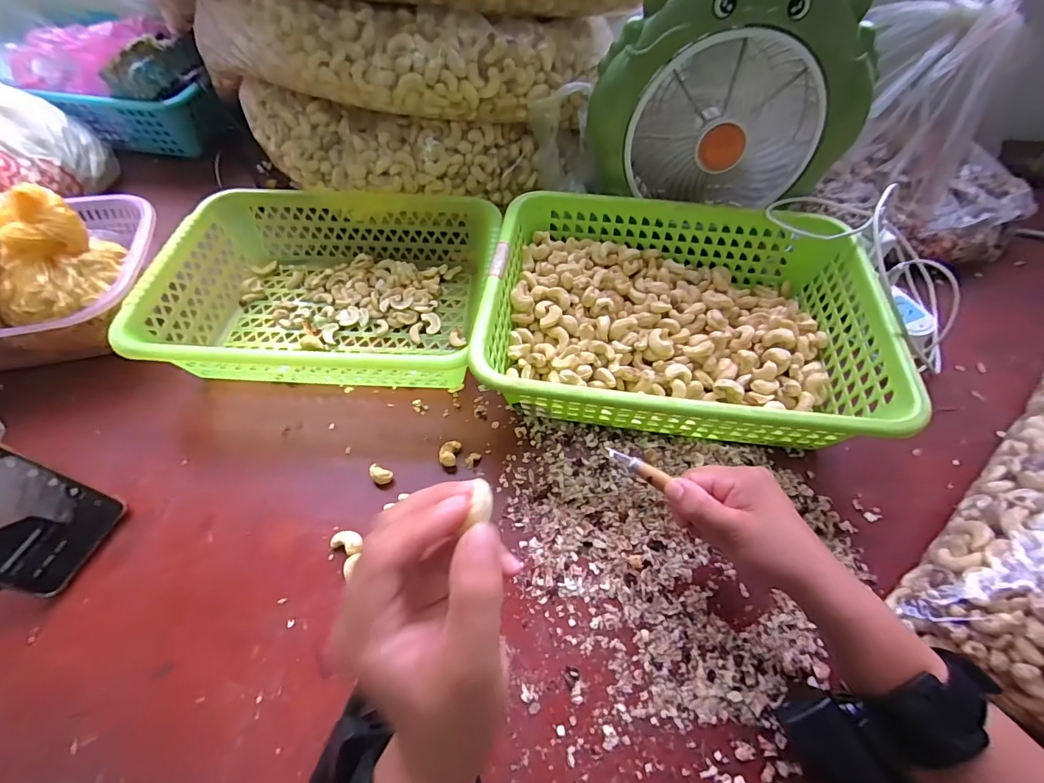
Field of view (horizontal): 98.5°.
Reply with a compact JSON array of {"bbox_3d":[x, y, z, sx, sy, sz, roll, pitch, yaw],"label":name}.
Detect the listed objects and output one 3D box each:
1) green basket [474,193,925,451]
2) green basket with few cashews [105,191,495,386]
[{"bbox_3d":[0.141,-0.069,0.435,0.337,0.094,0.259,6,56,4],"label":"green basket"},{"bbox_3d":[-0.187,-0.105,0.468,0.310,0.085,0.231,2,56,2],"label":"green basket with few cashews"}]

